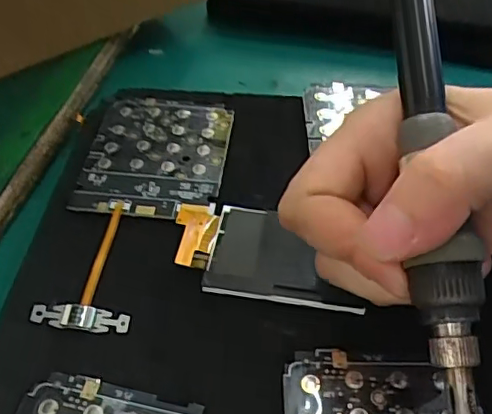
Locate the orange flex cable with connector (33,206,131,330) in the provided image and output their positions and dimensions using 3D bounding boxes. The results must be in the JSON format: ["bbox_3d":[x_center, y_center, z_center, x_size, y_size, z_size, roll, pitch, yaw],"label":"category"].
[{"bbox_3d":[-0.060,0.021,0.220,0.034,0.005,0.061,-1,46,0],"label":"orange flex cable with connector"}]

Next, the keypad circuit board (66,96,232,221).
[{"bbox_3d":[-0.041,-0.025,0.263,0.062,0.004,0.074,4,47,4],"label":"keypad circuit board"}]

